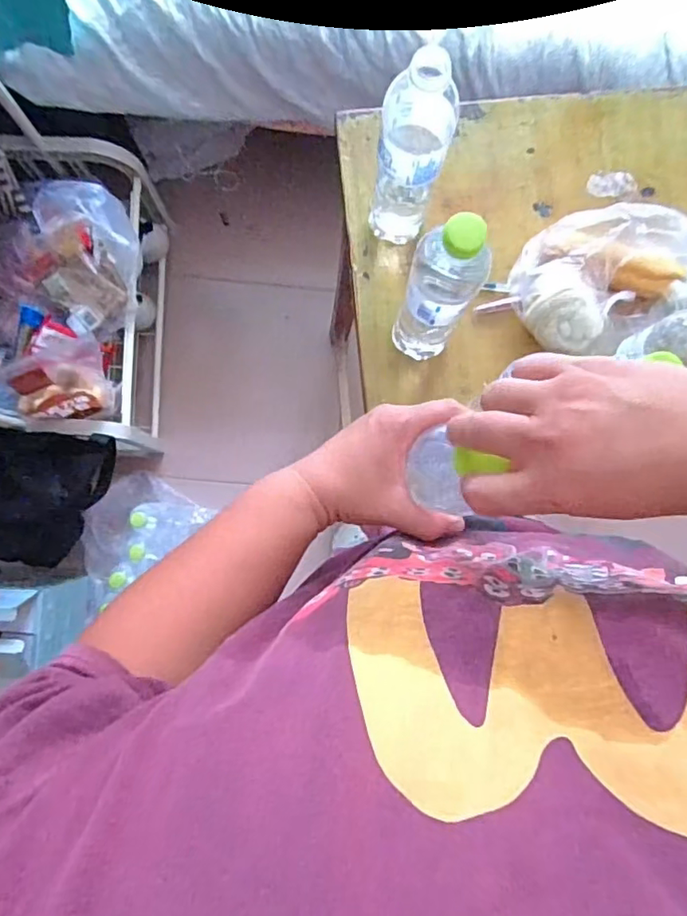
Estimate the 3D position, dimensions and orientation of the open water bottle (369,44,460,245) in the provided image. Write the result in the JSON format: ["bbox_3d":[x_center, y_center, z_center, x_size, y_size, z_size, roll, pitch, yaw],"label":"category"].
[{"bbox_3d":[0.062,-0.278,0.536,0.062,0.219,0.066,9,85,-3],"label":"open water bottle"}]

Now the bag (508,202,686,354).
[{"bbox_3d":[0.299,-0.194,0.608,0.224,0.084,0.142,-12,86,-4],"label":"bag"}]

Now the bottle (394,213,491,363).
[{"bbox_3d":[0.079,-0.141,0.525,0.050,0.226,0.052,0,85,-3],"label":"bottle"}]

